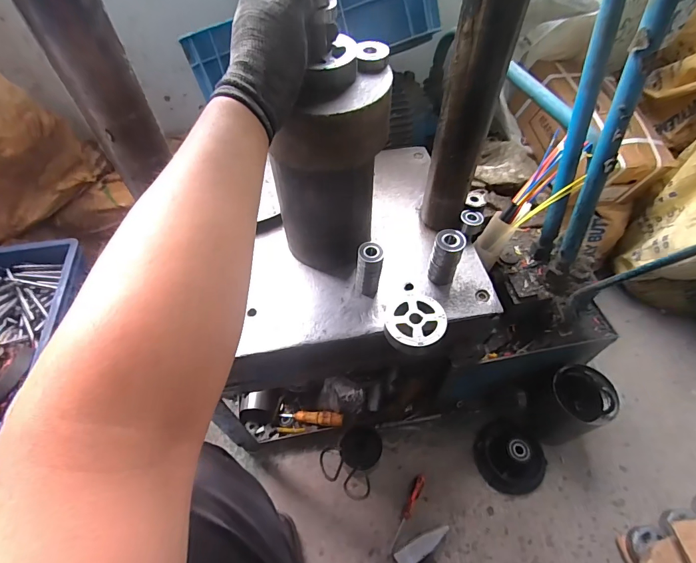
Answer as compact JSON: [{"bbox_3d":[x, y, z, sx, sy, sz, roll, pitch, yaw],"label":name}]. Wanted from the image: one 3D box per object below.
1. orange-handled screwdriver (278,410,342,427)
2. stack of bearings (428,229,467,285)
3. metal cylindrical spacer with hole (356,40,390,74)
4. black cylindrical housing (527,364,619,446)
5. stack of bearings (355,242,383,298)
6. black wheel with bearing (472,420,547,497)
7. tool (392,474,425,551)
[{"bbox_3d":[-0.083,0.302,0.850,0.153,0.025,0.027,-3,52,21],"label":"orange-handled screwdriver"},{"bbox_3d":[0.137,-0.033,0.536,0.036,0.078,0.035,26,59,18],"label":"stack of bearings"},{"bbox_3d":[0.027,-0.240,0.409,0.035,0.020,0.033,0,55,0],"label":"metal cylindrical spacer with hole"},{"bbox_3d":[0.447,0.255,0.790,0.104,0.178,0.115,-15,56,-10],"label":"black cylindrical housing"},{"bbox_3d":[0.028,-0.013,0.521,0.033,0.085,0.029,5,55,4],"label":"stack of bearings"},{"bbox_3d":[0.345,0.364,0.802,0.137,0.065,0.140,-20,57,-13],"label":"black wheel with bearing"},{"bbox_3d":[0.122,0.458,0.771,0.018,0.025,0.144,24,58,17],"label":"tool"}]

